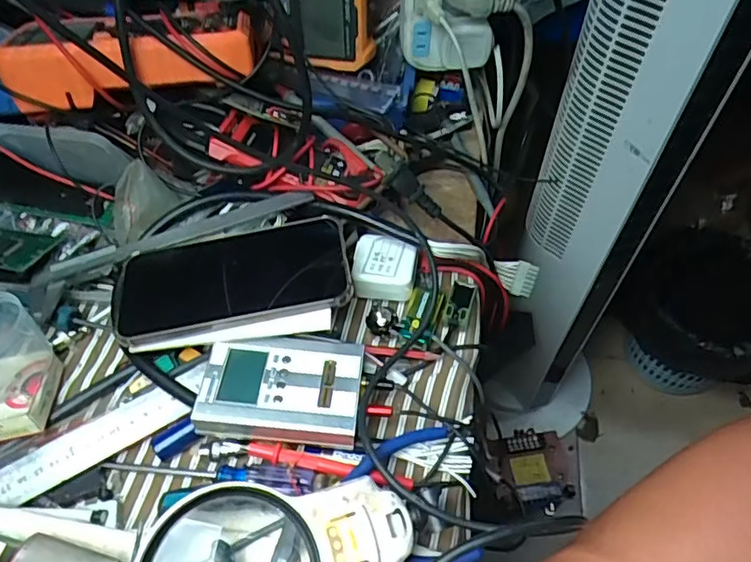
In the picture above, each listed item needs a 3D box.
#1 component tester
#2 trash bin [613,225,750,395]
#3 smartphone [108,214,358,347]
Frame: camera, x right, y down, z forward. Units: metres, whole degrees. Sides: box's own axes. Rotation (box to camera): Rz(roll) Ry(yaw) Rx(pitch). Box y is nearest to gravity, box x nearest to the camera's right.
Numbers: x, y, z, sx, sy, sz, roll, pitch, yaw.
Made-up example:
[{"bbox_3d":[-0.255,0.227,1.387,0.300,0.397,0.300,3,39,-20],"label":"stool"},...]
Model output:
[{"bbox_3d":[-0.062,0.073,0.388,0.102,0.030,0.068,4,55,4],"label":"component tester"},{"bbox_3d":[0.586,0.075,1.057,0.259,0.243,0.294,26,60,17],"label":"trash bin"},{"bbox_3d":[-0.103,-0.007,0.410,0.164,0.013,0.090,-12,56,-8],"label":"smartphone"}]

